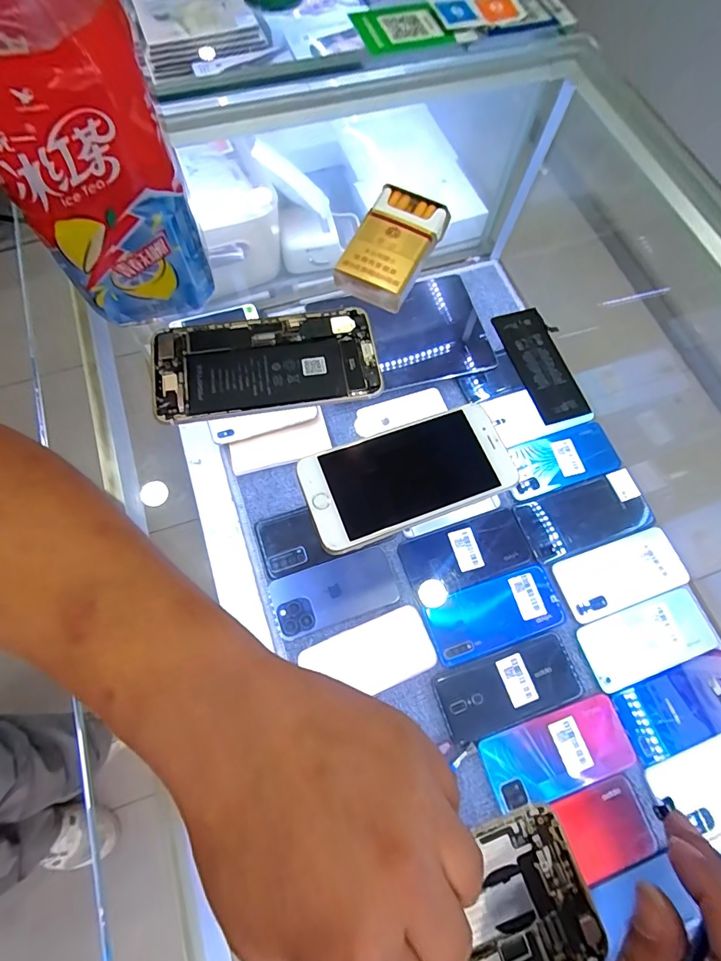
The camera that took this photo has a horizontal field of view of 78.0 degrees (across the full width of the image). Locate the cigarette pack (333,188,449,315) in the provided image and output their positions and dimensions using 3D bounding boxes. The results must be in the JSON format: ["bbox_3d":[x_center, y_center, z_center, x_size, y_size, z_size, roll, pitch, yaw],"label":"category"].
[{"bbox_3d":[0.024,-0.176,0.335,0.056,0.019,0.099,27,71,8],"label":"cigarette pack"}]

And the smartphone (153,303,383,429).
[{"bbox_3d":[-0.067,-0.083,0.315,0.155,0.007,0.076,-8,70,-5],"label":"smartphone"}]

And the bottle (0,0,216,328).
[{"bbox_3d":[-0.150,-0.189,0.235,0.086,0.206,0.088,-16,71,-8],"label":"bottle"}]

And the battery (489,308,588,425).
[{"bbox_3d":[0.133,-0.086,0.327,0.040,0.006,0.093,-18,71,-9],"label":"battery"}]

